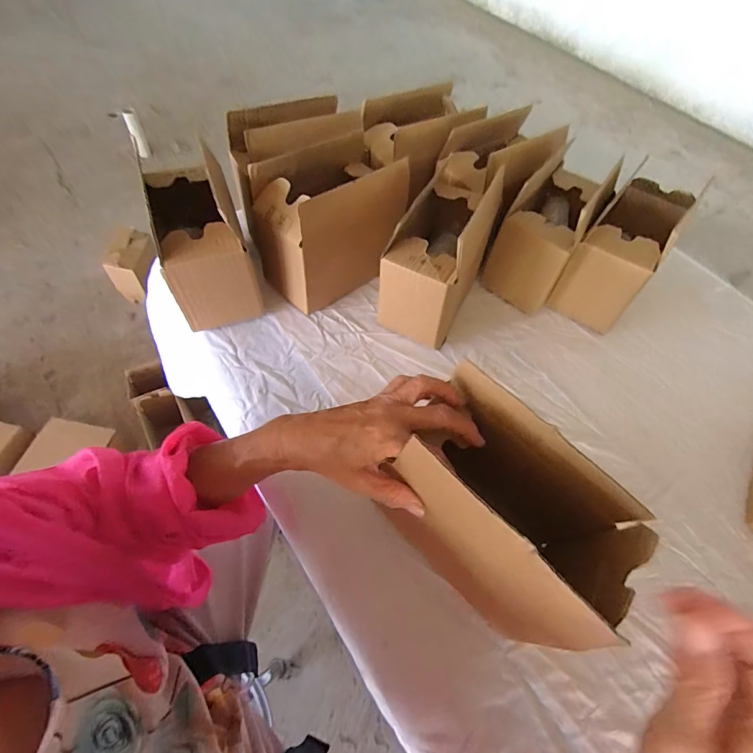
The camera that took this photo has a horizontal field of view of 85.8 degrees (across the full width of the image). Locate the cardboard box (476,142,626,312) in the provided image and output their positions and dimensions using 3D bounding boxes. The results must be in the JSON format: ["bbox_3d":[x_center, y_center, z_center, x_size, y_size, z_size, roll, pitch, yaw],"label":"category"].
[{"bbox_3d":[0.243,-0.210,0.568,0.096,0.147,0.175,33,59,15],"label":"cardboard box"}]

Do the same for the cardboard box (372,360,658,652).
[{"bbox_3d":[0.099,0.101,0.319,0.168,0.131,0.102,40,64,20],"label":"cardboard box"}]

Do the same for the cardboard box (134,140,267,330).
[{"bbox_3d":[-0.212,-0.156,0.503,0.089,0.132,0.166,-16,60,-16],"label":"cardboard box"}]

